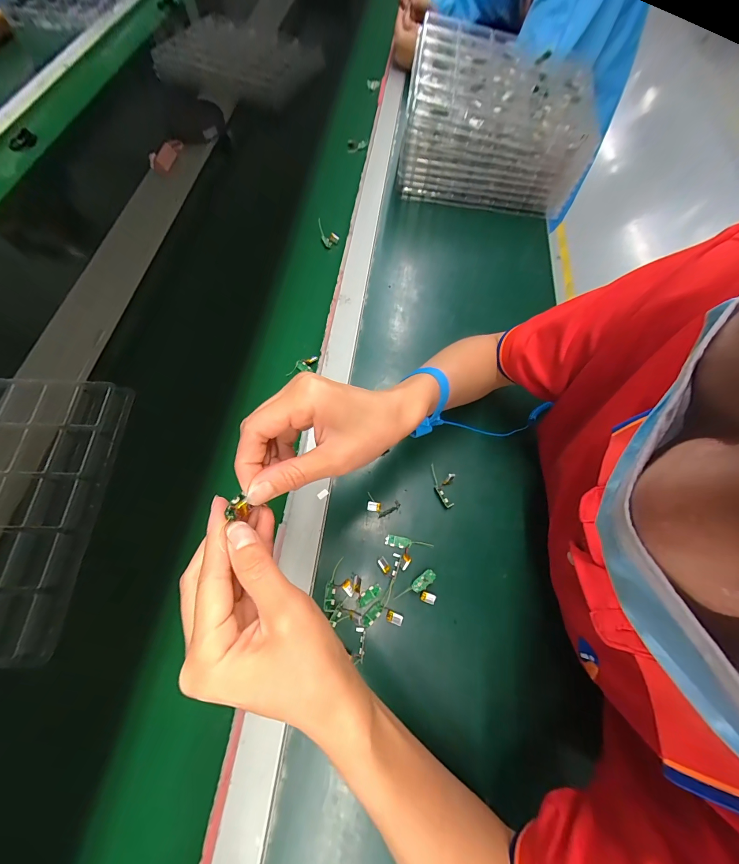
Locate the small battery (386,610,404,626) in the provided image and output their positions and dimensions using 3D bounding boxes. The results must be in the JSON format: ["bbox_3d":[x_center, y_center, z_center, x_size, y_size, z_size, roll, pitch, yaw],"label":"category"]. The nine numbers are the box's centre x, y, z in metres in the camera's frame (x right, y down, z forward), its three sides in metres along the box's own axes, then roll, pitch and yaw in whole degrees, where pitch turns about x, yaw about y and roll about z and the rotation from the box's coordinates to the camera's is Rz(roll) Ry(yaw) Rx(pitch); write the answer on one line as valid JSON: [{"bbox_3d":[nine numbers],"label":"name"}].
[{"bbox_3d":[0.026,0.188,0.329,0.016,0.004,0.011,19,68,6],"label":"small battery"}]

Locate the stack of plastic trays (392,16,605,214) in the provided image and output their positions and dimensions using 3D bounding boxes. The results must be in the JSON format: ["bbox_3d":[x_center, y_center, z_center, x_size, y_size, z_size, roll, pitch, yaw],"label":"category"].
[{"bbox_3d":[0.225,-0.553,0.587,0.303,0.151,0.253,11,67,3],"label":"stack of plastic trays"}]

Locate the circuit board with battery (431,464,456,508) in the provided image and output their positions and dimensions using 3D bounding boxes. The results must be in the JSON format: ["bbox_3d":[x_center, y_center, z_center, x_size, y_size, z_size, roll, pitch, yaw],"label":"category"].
[{"bbox_3d":[0.089,0.061,0.382,0.026,0.013,0.051,-5,67,-4],"label":"circuit board with battery"}]

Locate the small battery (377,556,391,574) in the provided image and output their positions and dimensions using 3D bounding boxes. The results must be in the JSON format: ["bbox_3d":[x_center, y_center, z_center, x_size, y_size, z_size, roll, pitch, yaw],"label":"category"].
[{"bbox_3d":[0.016,0.142,0.348,0.009,0.004,0.017,-31,72,-14],"label":"small battery"}]

